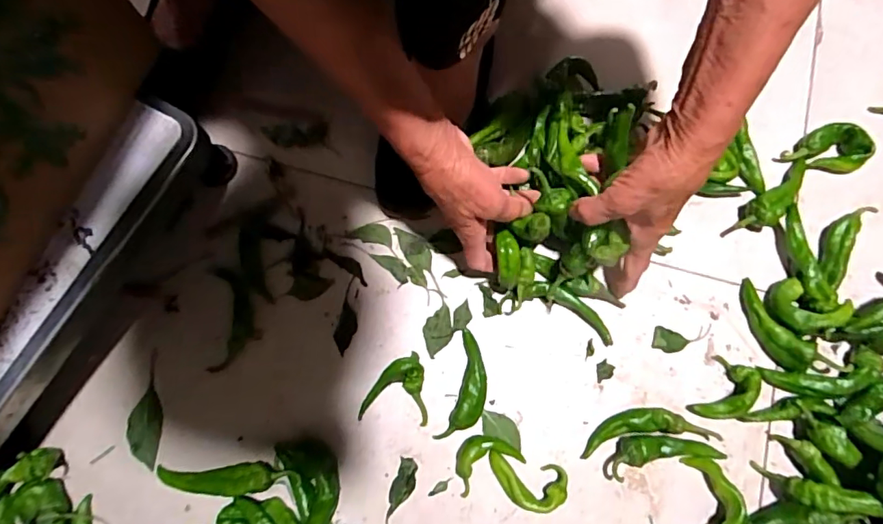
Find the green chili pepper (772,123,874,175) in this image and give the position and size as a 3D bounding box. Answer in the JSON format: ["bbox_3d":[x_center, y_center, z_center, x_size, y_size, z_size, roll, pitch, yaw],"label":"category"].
[{"bbox_3d":[0.392,-0.119,0.511,0.071,0.033,0.041,16,77,3],"label":"green chili pepper"}]

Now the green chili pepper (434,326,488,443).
[{"bbox_3d":[0.024,0.115,0.456,0.035,0.020,0.098,17,77,3],"label":"green chili pepper"}]

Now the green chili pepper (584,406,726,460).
[{"bbox_3d":[0.184,0.148,0.449,0.118,0.026,0.035,-9,77,-3],"label":"green chili pepper"}]

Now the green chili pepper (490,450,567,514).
[{"bbox_3d":[0.075,0.193,0.438,0.068,0.023,0.037,12,77,2],"label":"green chili pepper"}]

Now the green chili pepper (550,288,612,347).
[{"bbox_3d":[0.134,0.049,0.474,0.073,0.021,0.015,38,79,8],"label":"green chili pepper"}]

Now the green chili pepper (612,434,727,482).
[{"bbox_3d":[0.197,0.167,0.446,0.100,0.022,0.032,-10,77,-3],"label":"green chili pepper"}]

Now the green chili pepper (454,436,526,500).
[{"bbox_3d":[0.037,0.175,0.446,0.061,0.014,0.040,-32,79,-8],"label":"green chili pepper"}]

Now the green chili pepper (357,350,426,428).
[{"bbox_3d":[-0.043,0.115,0.458,0.060,0.013,0.062,2,77,0],"label":"green chili pepper"}]

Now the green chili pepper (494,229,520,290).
[{"bbox_3d":[0.059,-0.001,0.446,0.021,0.014,0.052,-7,100,-2],"label":"green chili pepper"}]

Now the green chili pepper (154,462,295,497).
[{"bbox_3d":[-0.189,0.185,0.431,0.122,0.034,0.022,-2,77,-1],"label":"green chili pepper"}]

